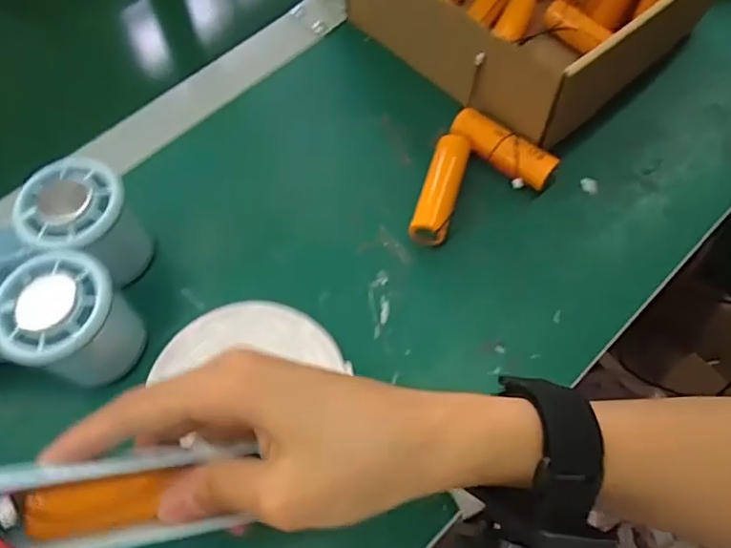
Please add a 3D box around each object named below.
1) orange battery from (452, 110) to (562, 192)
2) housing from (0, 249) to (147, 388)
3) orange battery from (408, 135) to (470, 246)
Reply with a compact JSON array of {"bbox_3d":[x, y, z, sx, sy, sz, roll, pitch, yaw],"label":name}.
[{"bbox_3d":[0.087,-0.079,0.379,0.071,0.023,0.023,39,69,21],"label":"orange battery"},{"bbox_3d":[-0.198,0.024,0.316,0.156,0.063,0.064,4,61,5],"label":"housing"},{"bbox_3d":[0.048,-0.053,0.370,0.023,0.019,0.077,13,62,10],"label":"orange battery"}]

